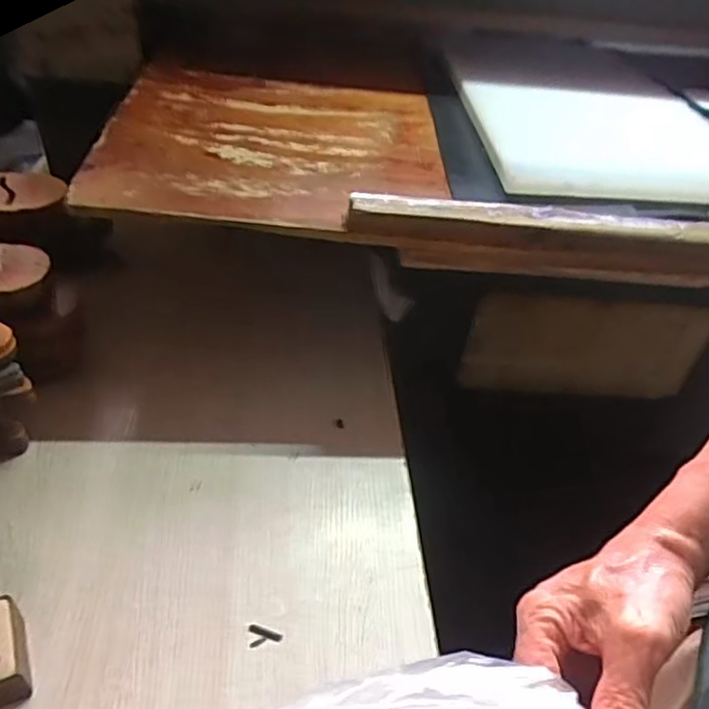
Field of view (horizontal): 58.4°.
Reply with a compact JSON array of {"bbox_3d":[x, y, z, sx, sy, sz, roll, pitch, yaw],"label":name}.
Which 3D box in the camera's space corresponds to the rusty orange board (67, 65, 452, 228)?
[{"bbox_3d":[-0.094,-0.264,0.757,0.387,0.025,0.382,2,41,-5],"label":"rusty orange board"}]

